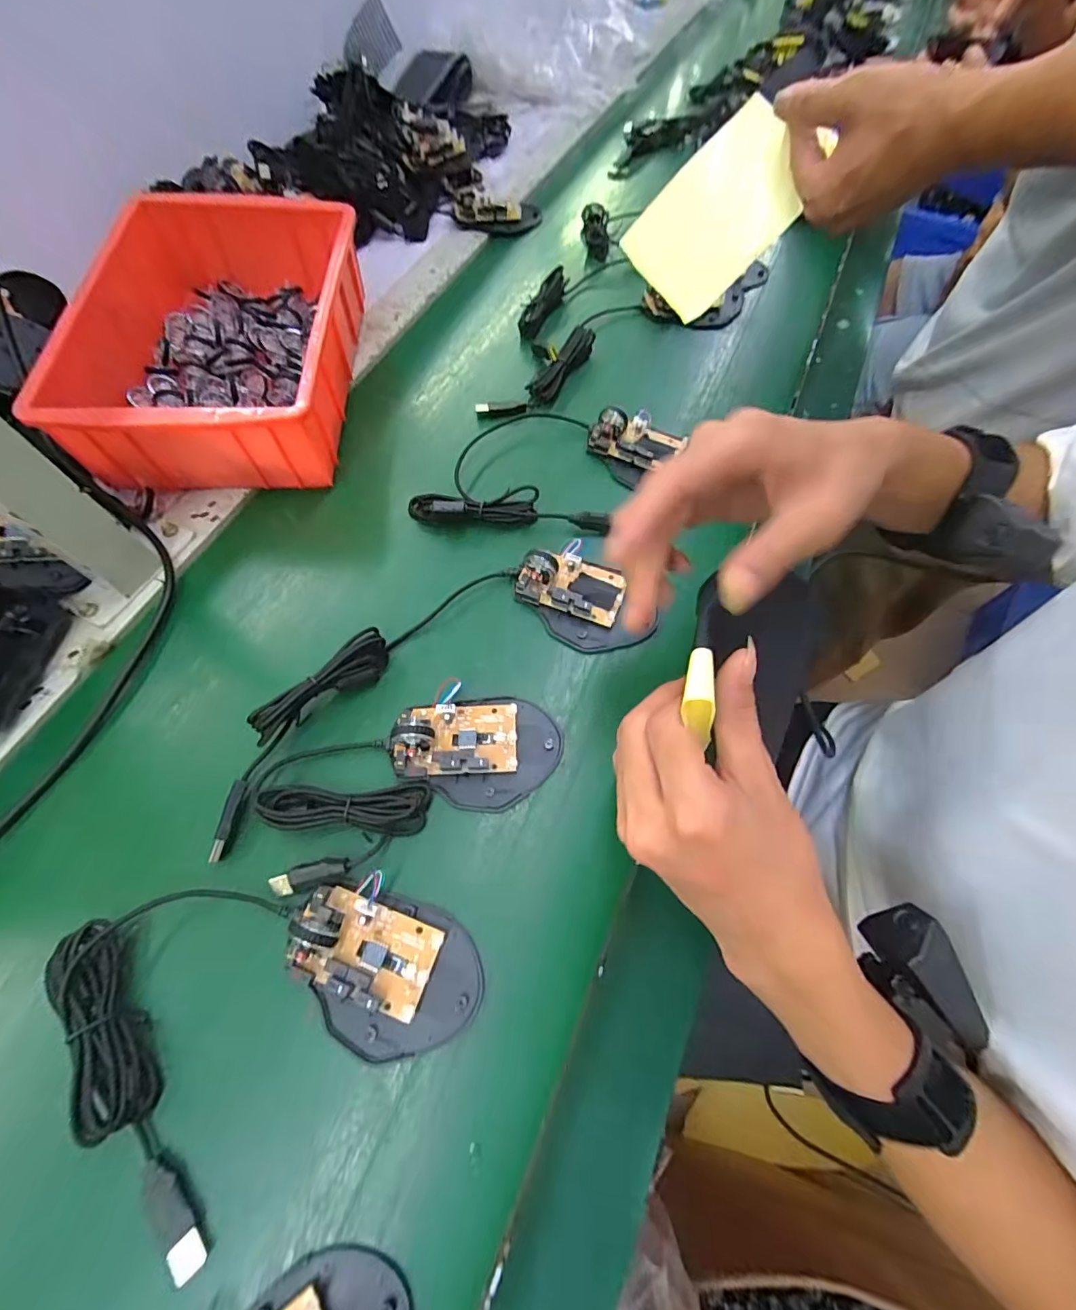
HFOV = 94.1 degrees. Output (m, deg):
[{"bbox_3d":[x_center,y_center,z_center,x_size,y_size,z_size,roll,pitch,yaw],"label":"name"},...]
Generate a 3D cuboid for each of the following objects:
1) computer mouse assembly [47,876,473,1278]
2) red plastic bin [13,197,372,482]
[{"bbox_3d":[-0.142,0.169,0.261,0.180,0.028,0.158,-35,70,-16],"label":"computer mouse assembly"},{"bbox_3d":[-0.274,-0.281,0.446,0.194,0.088,0.296,-1,65,-1],"label":"red plastic bin"}]

